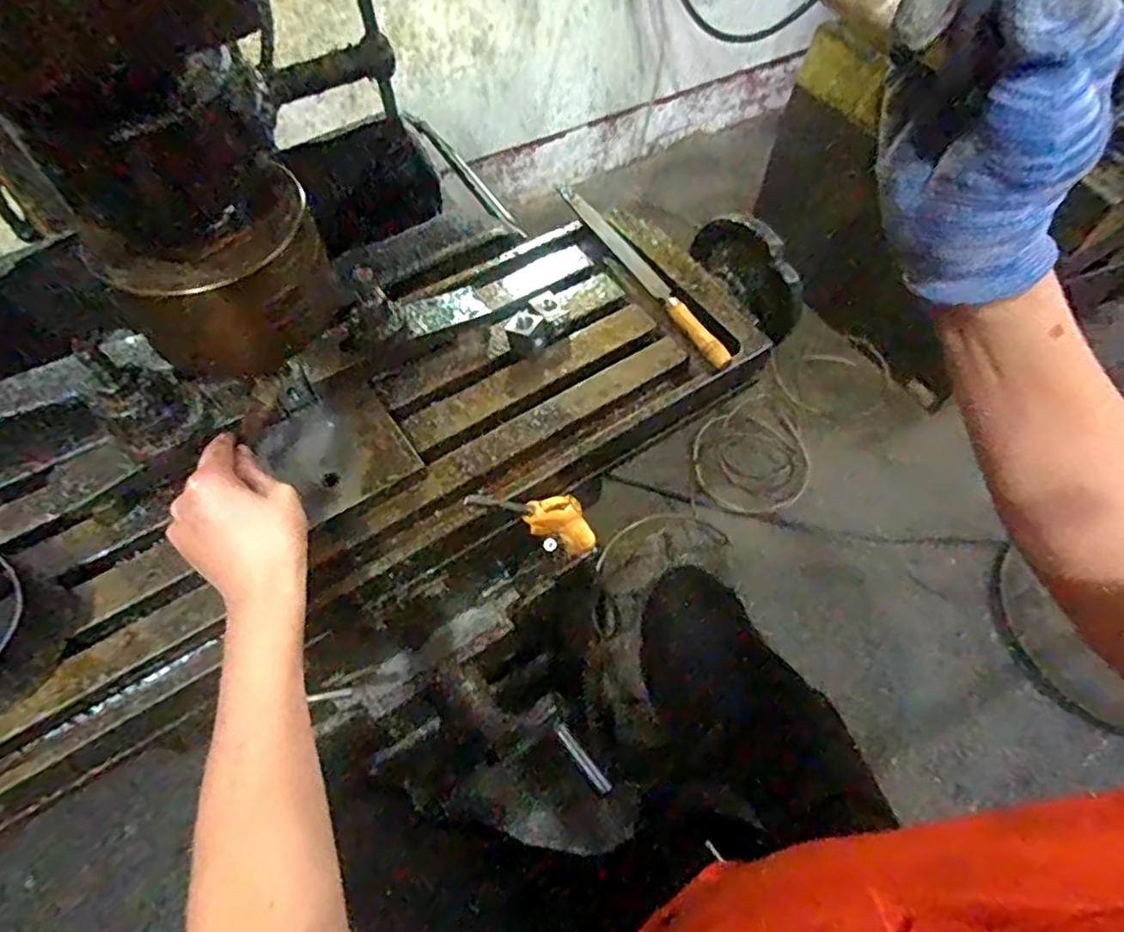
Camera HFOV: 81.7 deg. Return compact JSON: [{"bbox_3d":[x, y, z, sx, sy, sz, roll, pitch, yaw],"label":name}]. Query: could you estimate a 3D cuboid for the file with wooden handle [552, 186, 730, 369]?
[{"bbox_3d":[0.077,-0.194,0.630,0.024,0.021,0.277,-25,63,-16],"label":"file with wooden handle"}]

